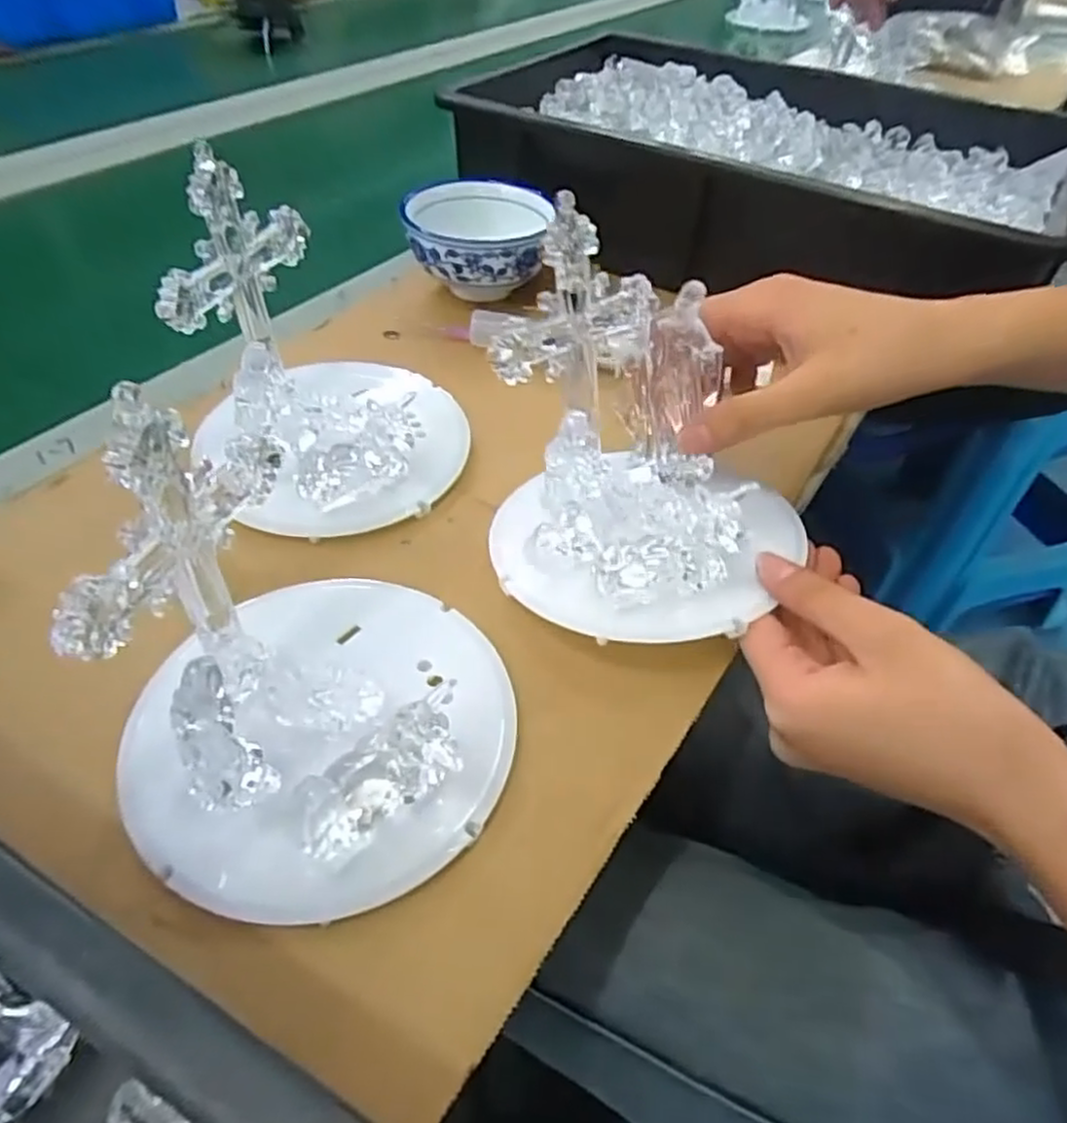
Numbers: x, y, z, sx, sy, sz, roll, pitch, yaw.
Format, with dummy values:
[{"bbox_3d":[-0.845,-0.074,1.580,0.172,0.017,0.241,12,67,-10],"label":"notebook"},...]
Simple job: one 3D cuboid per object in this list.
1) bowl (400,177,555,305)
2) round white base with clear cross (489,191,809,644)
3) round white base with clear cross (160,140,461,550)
[{"bbox_3d":[-0.036,-0.204,0.478,0.097,0.051,0.102,7,47,3],"label":"bowl"},{"bbox_3d":[0.046,-0.049,0.279,0.117,0.109,0.127,2,47,-2],"label":"round white base with clear cross"},{"bbox_3d":[-0.095,-0.093,0.324,0.125,0.115,0.123,-5,48,-8],"label":"round white base with clear cross"}]

